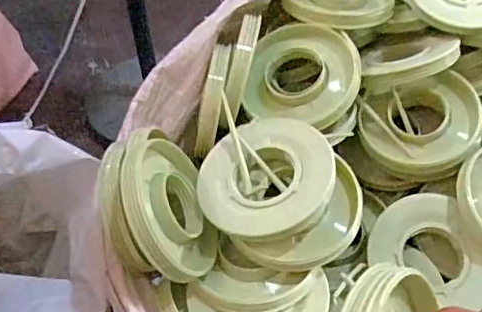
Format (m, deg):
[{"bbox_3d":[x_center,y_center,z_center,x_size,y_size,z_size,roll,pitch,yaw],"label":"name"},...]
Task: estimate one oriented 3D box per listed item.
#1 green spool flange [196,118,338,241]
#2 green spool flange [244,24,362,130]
[{"bbox_3d":[0.025,0.018,0.527,0.127,0.023,0.119,-8,58,13],"label":"green spool flange"},{"bbox_3d":[0.068,-0.086,0.598,0.113,0.018,0.108,11,79,11],"label":"green spool flange"}]

